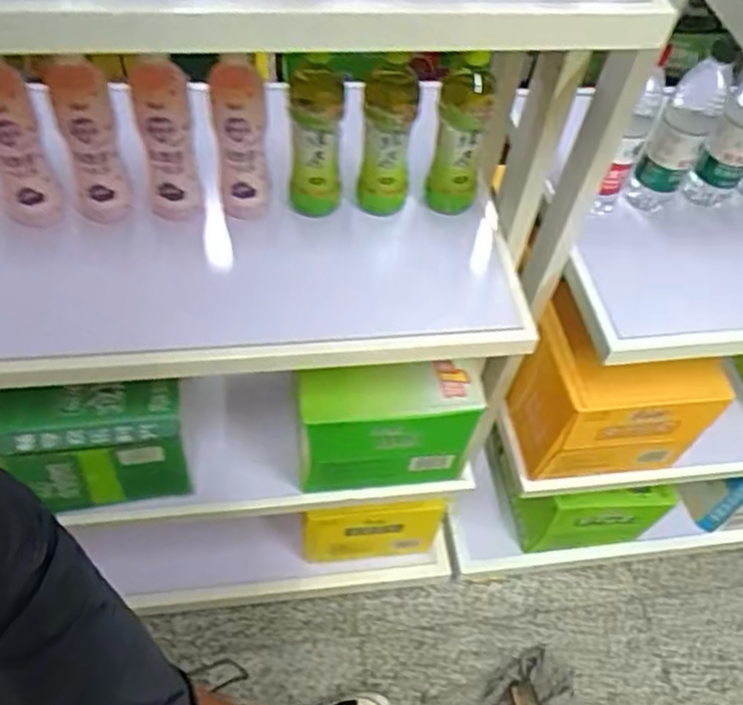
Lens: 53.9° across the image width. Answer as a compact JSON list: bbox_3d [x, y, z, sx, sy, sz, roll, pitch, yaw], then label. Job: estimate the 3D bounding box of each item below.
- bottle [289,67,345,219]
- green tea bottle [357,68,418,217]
[{"bbox_3d":[-0.067,-0.244,0.871,0.064,0.177,0.062,-1,54,-6],"label":"bottle"},{"bbox_3d":[0.020,-0.248,0.888,0.064,0.169,0.070,7,53,0],"label":"green tea bottle"}]

